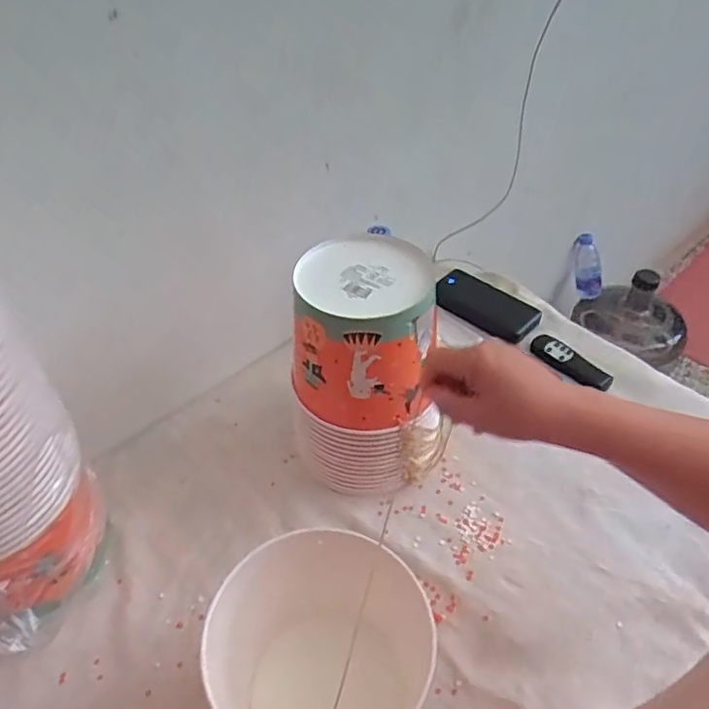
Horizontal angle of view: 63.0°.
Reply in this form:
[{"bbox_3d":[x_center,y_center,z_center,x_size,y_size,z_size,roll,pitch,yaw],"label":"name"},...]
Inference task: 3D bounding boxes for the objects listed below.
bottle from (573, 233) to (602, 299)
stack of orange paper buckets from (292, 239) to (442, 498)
[{"bbox_3d":[0.572,-0.213,1.415,0.055,0.173,0.045,12,43,44],"label":"bottle"},{"bbox_3d":[0.000,0.019,0.602,0.132,0.245,0.133,-3,45,0],"label":"stack of orange paper buckets"}]

